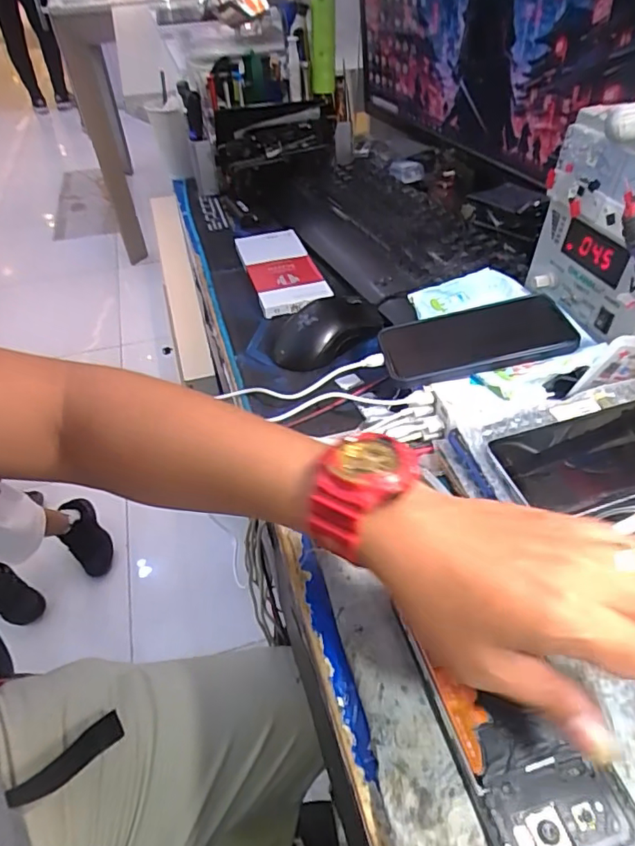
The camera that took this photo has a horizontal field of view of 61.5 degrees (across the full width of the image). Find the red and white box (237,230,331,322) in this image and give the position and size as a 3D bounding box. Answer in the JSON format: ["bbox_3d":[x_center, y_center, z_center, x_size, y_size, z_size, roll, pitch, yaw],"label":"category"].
[{"bbox_3d":[-0.046,-0.191,0.664,0.081,0.018,0.195,-13,45,-10],"label":"red and white box"}]

